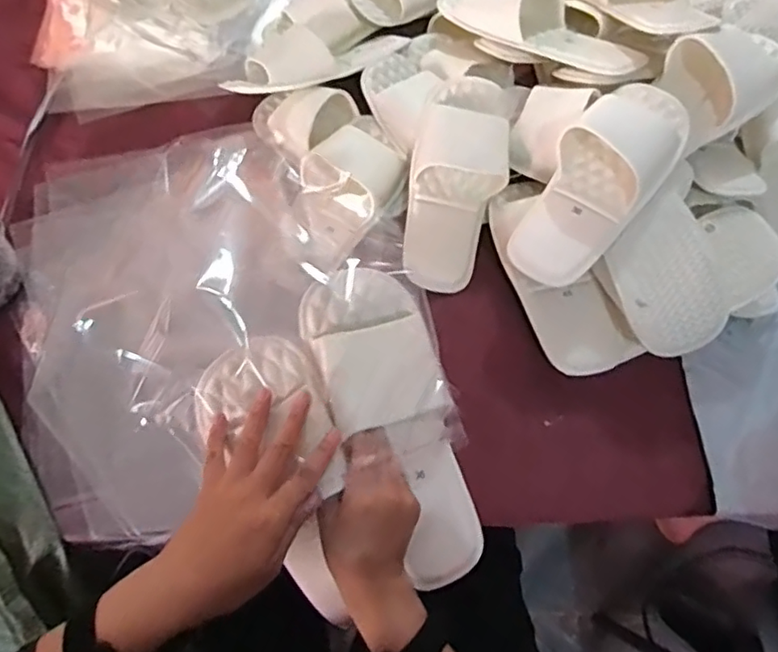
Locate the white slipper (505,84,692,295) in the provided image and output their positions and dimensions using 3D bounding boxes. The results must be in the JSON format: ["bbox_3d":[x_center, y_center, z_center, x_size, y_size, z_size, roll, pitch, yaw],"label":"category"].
[{"bbox_3d":[0.207,-0.144,0.590,0.098,0.052,0.230,33,83,14],"label":"white slipper"}]

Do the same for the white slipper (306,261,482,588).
[{"bbox_3d":[0.013,0.081,0.502,0.098,0.059,0.270,-24,95,-13],"label":"white slipper"}]

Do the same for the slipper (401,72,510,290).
[{"bbox_3d":[0.072,-0.155,0.661,0.102,0.048,0.237,13,90,5],"label":"slipper"}]

